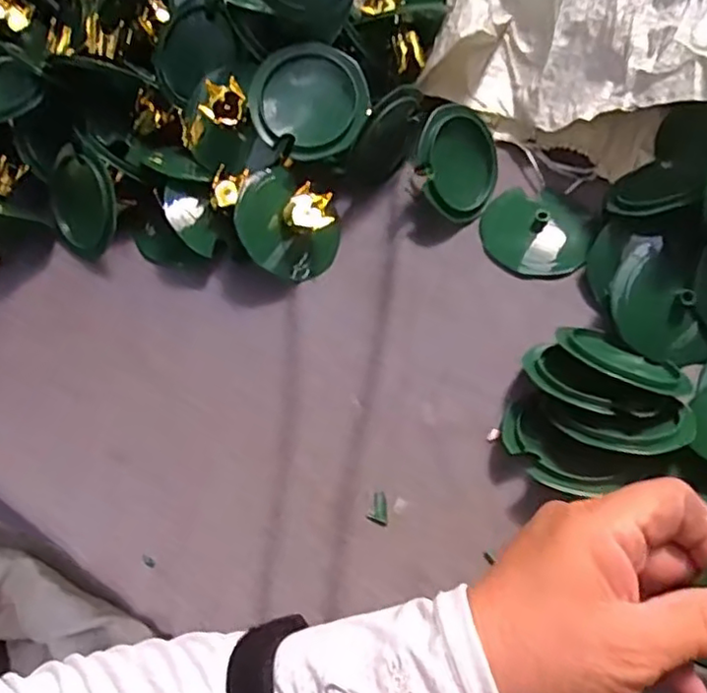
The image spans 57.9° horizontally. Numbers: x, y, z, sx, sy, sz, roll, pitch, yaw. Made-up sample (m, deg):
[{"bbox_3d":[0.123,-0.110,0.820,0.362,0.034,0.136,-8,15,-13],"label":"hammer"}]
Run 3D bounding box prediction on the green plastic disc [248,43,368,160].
[{"bbox_3d":[-0.029,-0.159,0.415,0.073,0.010,0.071,0,89,1],"label":"green plastic disc"}]

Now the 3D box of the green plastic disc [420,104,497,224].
[{"bbox_3d":[0.075,-0.124,0.436,0.068,0.007,0.074,0,90,-38],"label":"green plastic disc"}]

